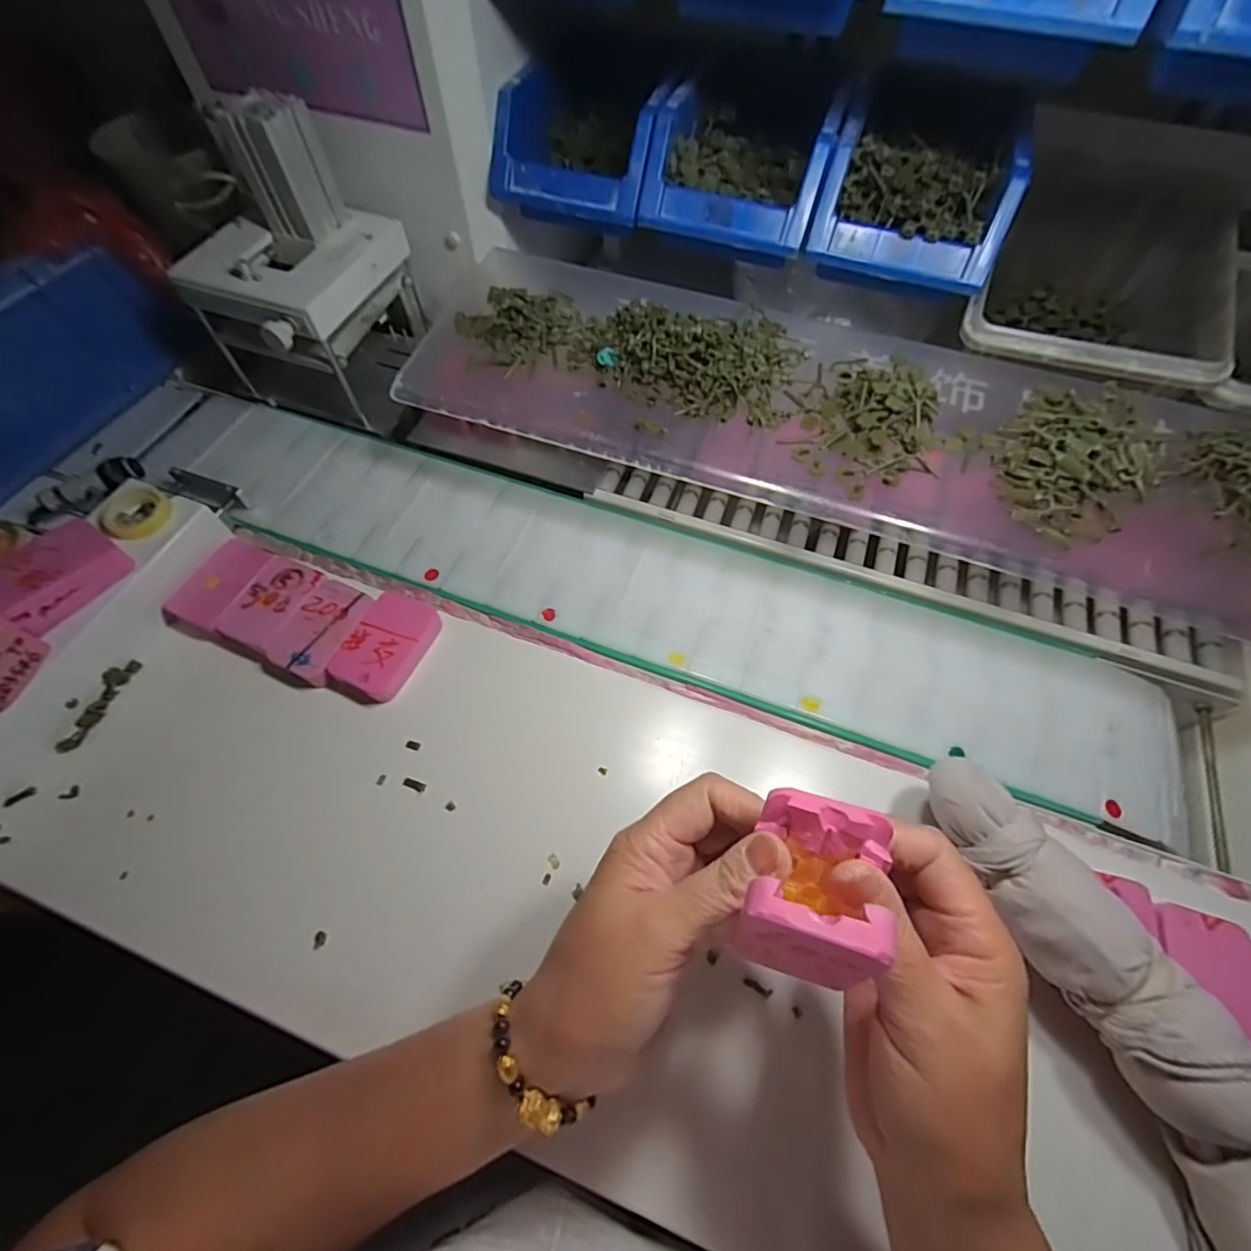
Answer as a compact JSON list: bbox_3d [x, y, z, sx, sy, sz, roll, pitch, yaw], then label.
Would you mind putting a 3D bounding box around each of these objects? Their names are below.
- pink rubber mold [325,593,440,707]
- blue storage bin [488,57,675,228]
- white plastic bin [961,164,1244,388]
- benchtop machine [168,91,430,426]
[{"bbox_3d":[-0.165,0.014,0.393,0.049,0.017,0.079,22,66,12],"label":"pink rubber mold"},{"bbox_3d":[-0.026,-0.385,0.445,0.123,0.069,0.144,20,63,9],"label":"blue storage bin"},{"bbox_3d":[0.351,-0.251,0.443,0.155,0.086,0.236,24,64,11],"label":"white plastic bin"},{"bbox_3d":[-0.264,-0.285,0.455,0.130,0.176,0.152,23,64,11],"label":"benchtop machine"}]

